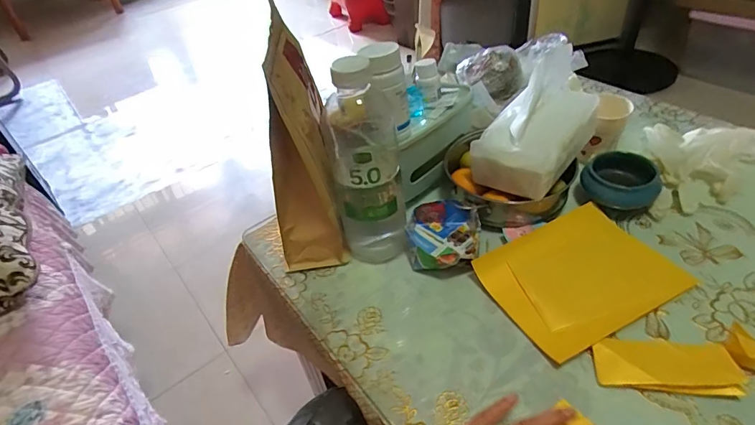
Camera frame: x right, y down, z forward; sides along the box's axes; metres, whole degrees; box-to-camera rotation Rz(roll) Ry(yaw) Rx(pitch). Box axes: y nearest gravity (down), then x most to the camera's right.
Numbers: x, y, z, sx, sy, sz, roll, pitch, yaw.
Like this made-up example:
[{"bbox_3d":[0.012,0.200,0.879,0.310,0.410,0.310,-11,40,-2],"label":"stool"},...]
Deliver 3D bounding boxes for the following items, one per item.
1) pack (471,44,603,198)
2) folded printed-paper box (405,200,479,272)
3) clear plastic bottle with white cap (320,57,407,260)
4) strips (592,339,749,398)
[{"bbox_3d":[0.206,-0.114,0.566,0.100,0.131,0.162,28,53,34],"label":"pack"},{"bbox_3d":[0.082,0.030,0.561,0.088,0.037,0.103,-1,41,7],"label":"folded printed-paper box"},{"bbox_3d":[-0.017,-0.058,0.521,0.084,0.243,0.104,-5,41,3],"label":"clear plastic bottle with white cap"},{"bbox_3d":[0.265,0.140,0.413,0.115,0.021,0.046,2,42,12],"label":"strips"}]

